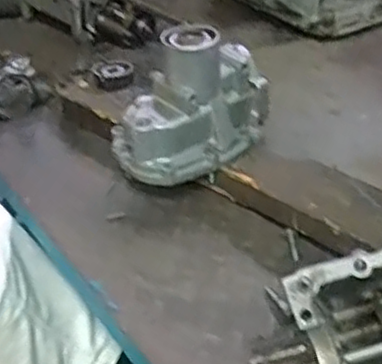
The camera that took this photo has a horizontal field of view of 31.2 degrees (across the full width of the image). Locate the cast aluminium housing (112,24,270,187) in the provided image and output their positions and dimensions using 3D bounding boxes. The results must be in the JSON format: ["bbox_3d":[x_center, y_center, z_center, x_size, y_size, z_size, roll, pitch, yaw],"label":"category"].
[{"bbox_3d":[0.004,-0.092,0.776,0.178,0.139,0.097,-12,36,-12],"label":"cast aluminium housing"}]

